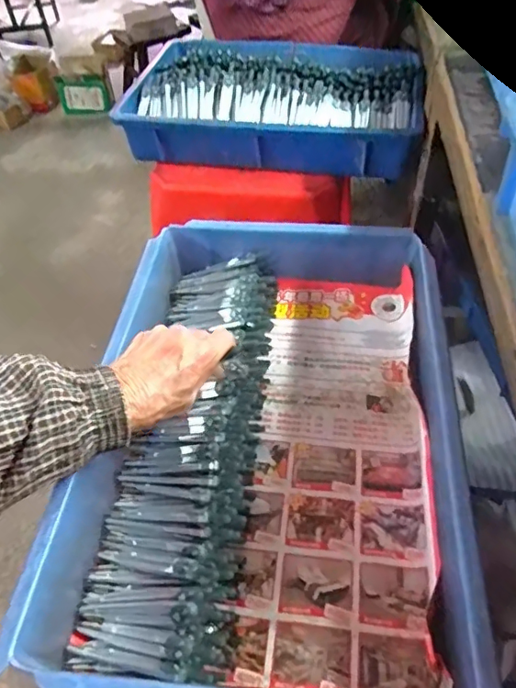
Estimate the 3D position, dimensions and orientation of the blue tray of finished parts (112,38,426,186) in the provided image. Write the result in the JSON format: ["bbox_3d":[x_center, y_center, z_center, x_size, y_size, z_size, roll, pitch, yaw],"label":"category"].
[{"bbox_3d":[0.026,-0.364,0.811,0.420,0.112,0.249,8,51,9],"label":"blue tray of finished parts"}]

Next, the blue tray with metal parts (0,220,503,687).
[{"bbox_3d":[0.013,0.063,0.453,0.283,0.079,0.431,4,50,6],"label":"blue tray with metal parts"}]

